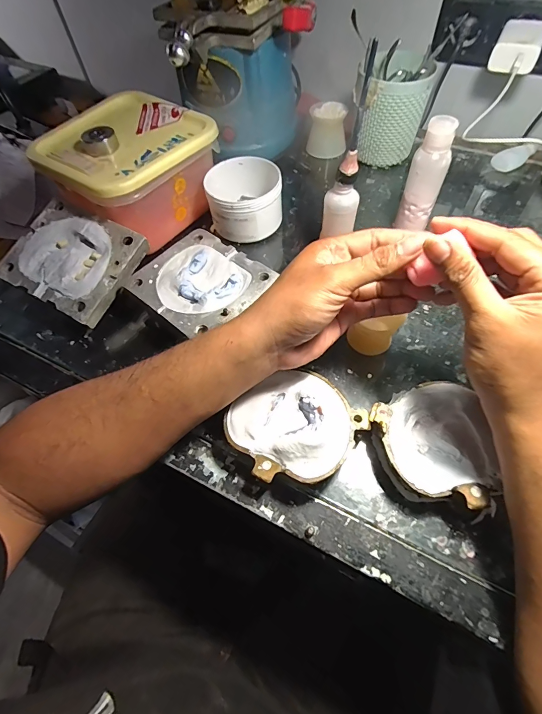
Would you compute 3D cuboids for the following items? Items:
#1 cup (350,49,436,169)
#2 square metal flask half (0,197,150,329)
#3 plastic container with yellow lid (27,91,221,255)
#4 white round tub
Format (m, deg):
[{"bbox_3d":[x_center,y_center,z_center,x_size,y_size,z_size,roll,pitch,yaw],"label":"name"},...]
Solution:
[{"bbox_3d":[0.162,-0.347,0.483,0.086,0.116,0.097,2,59,5],"label":"cup"},{"bbox_3d":[-0.215,-0.107,0.379,0.125,0.022,0.109,27,78,9],"label":"square metal flask half"},{"bbox_3d":[-0.169,-0.230,0.437,0.167,0.093,0.168,34,66,21],"label":"plastic container with yellow lid"},{"bbox_3d":[-0.033,-0.202,0.443,0.091,0.057,0.108,-6,59,0],"label":"white round tub"}]

